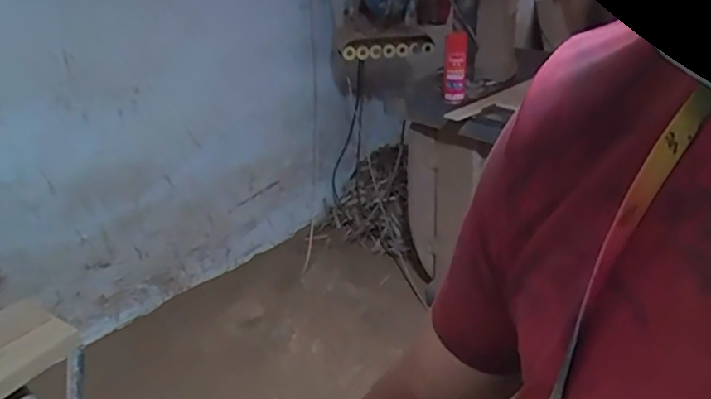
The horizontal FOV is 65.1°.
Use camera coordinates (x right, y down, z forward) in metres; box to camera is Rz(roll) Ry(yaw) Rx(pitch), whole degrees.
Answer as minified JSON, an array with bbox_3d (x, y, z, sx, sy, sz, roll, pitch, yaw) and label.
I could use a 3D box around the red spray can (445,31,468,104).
[{"bbox_3d":[0.306,-0.406,1.706,0.073,0.222,0.080,2,5,10],"label":"red spray can"}]

